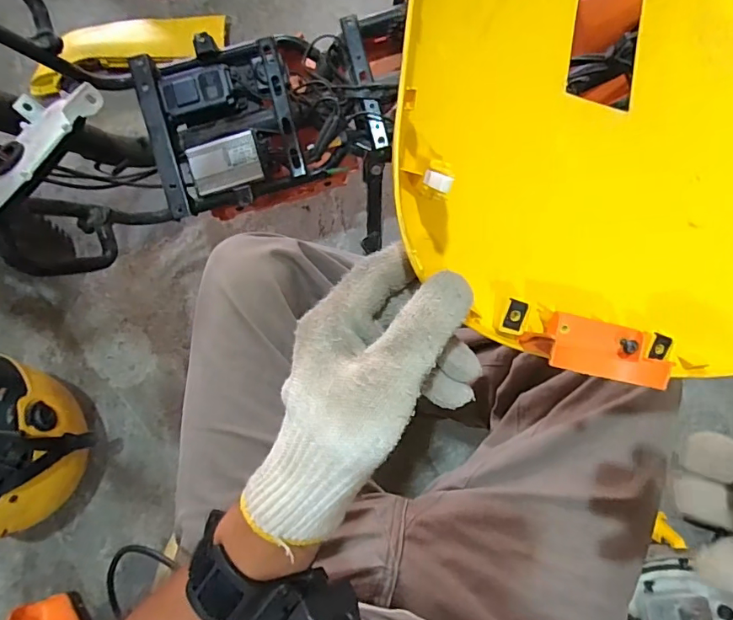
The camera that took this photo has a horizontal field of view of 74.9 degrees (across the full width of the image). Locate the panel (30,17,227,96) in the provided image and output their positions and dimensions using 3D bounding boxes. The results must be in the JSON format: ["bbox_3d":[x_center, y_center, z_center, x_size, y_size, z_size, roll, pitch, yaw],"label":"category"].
[{"bbox_3d":[-0.458,-0.499,0.926,0.379,0.061,0.105,-9,79,-1],"label":"panel"}]

